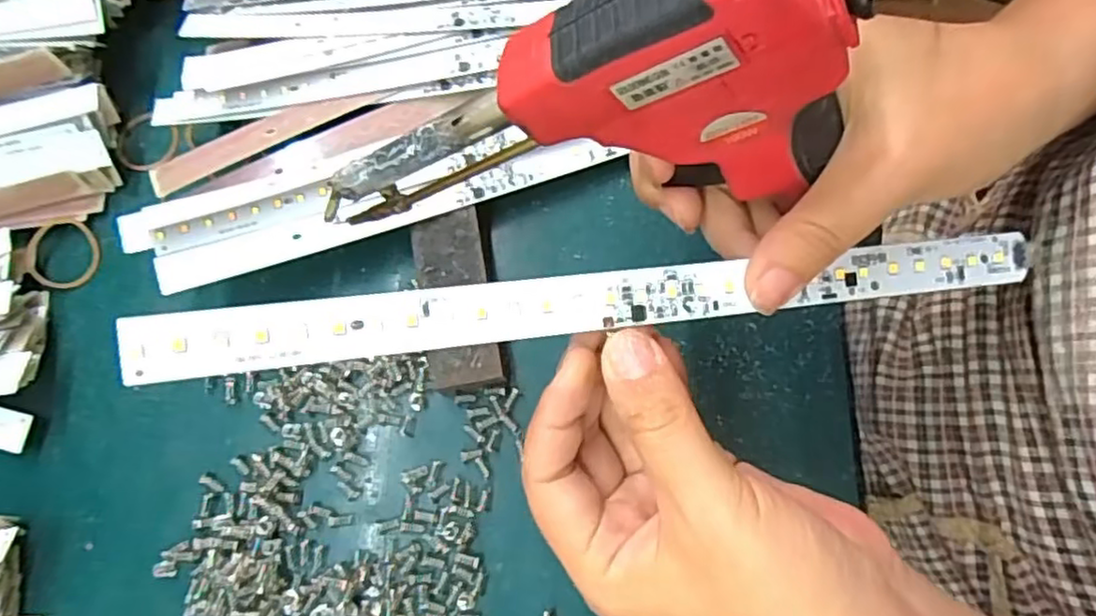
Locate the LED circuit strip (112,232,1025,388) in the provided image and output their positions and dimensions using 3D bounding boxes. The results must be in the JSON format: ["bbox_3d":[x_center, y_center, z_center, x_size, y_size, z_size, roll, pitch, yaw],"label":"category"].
[{"bbox_3d":[0.026,-0.003,0.210,0.280,0.009,0.017,-6,76,-13],"label":"LED circuit strip"}]

